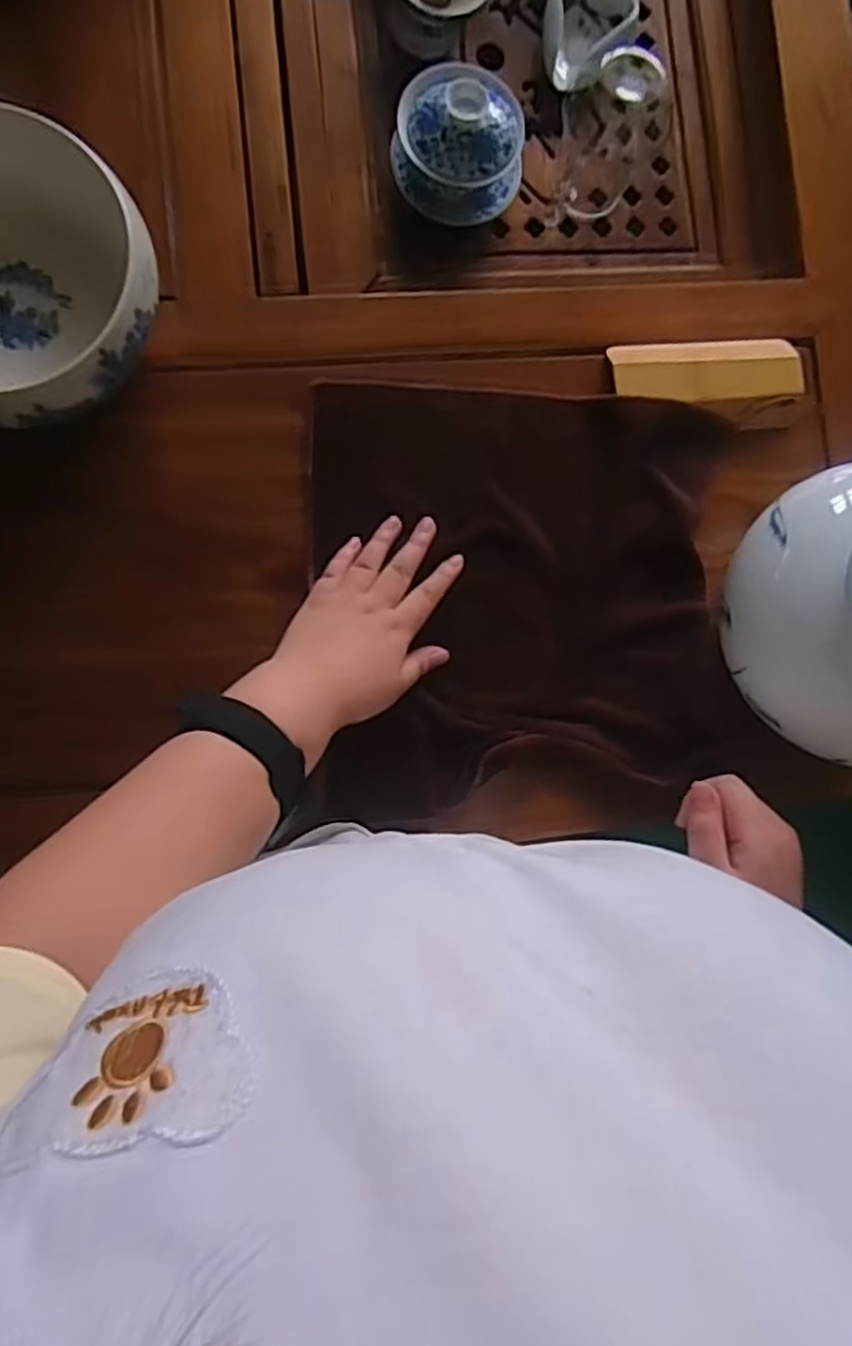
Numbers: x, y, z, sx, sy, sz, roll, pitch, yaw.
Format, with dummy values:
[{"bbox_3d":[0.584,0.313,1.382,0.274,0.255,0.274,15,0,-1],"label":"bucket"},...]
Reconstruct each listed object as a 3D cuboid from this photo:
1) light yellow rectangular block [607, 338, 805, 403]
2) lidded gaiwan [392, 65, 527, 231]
[{"bbox_3d":[0.216,-0.233,0.569,0.146,0.011,0.050,-4,87,-7],"label":"light yellow rectangular block"},{"bbox_3d":[0.027,-0.404,0.567,0.099,0.062,0.086,15,85,-6],"label":"lidded gaiwan"}]

